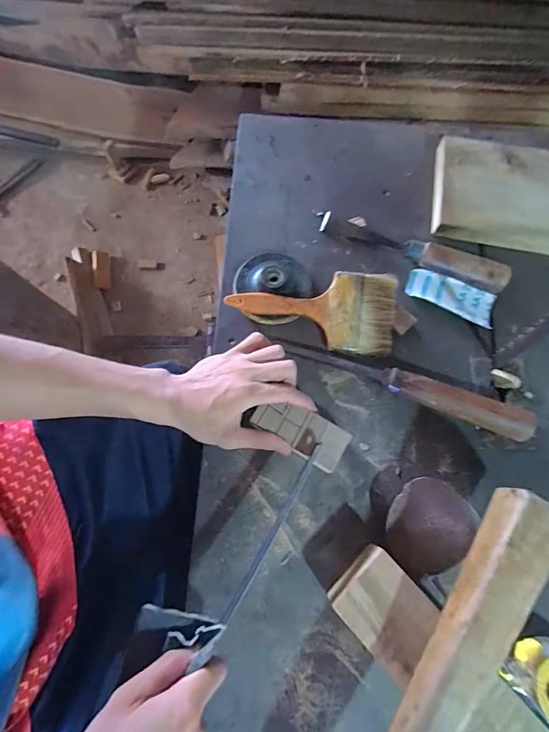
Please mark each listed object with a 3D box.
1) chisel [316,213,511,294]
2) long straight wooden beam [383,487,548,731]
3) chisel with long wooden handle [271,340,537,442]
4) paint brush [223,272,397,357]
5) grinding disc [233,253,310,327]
[{"bbox_3d":[0.166,-0.143,0.452,0.224,0.037,0.022,24,74,6],"label":"chisel"},{"bbox_3d":[0.120,0.254,0.273,0.043,0.032,0.348,33,75,9],"label":"long straight wooden beam"},{"bbox_3d":[0.136,0.020,0.404,0.269,0.030,0.030,19,73,5],"label":"chisel with long wooden handle"},{"bbox_3d":[0.044,-0.061,0.424,0.185,0.026,0.086,2,73,0],"label":"paint brush"},{"bbox_3d":[0.000,-0.095,0.437,0.088,0.028,0.091,0,73,-1],"label":"grinding disc"}]

